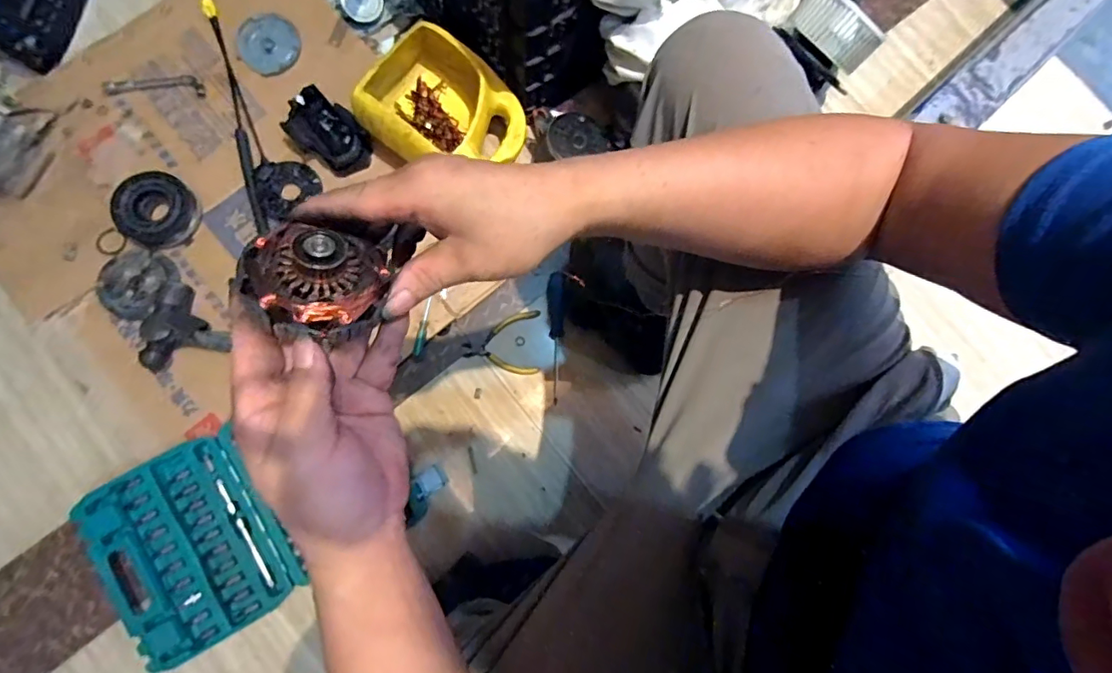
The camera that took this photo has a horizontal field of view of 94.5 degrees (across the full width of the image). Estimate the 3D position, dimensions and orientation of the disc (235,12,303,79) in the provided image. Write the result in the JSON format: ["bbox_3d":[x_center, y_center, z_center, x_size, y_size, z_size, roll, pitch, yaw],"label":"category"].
[{"bbox_3d":[-0.462,-0.470,0.823,0.097,0.006,0.107,-6,81,-6],"label":"disc"}]

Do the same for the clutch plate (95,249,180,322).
[{"bbox_3d":[-0.608,-0.079,0.745,0.105,0.020,0.101,1,80,-5],"label":"clutch plate"}]

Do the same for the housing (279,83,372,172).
[{"bbox_3d":[-0.341,-0.305,0.775,0.129,0.055,0.080,36,79,2],"label":"housing"}]

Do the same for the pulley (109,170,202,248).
[{"bbox_3d":[-0.591,-0.187,0.761,0.095,0.046,0.112,14,81,0],"label":"pulley"}]

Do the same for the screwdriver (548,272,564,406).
[{"bbox_3d":[-0.001,0.000,0.788,0.024,0.023,0.196,1,80,-5],"label":"screwdriver"}]

